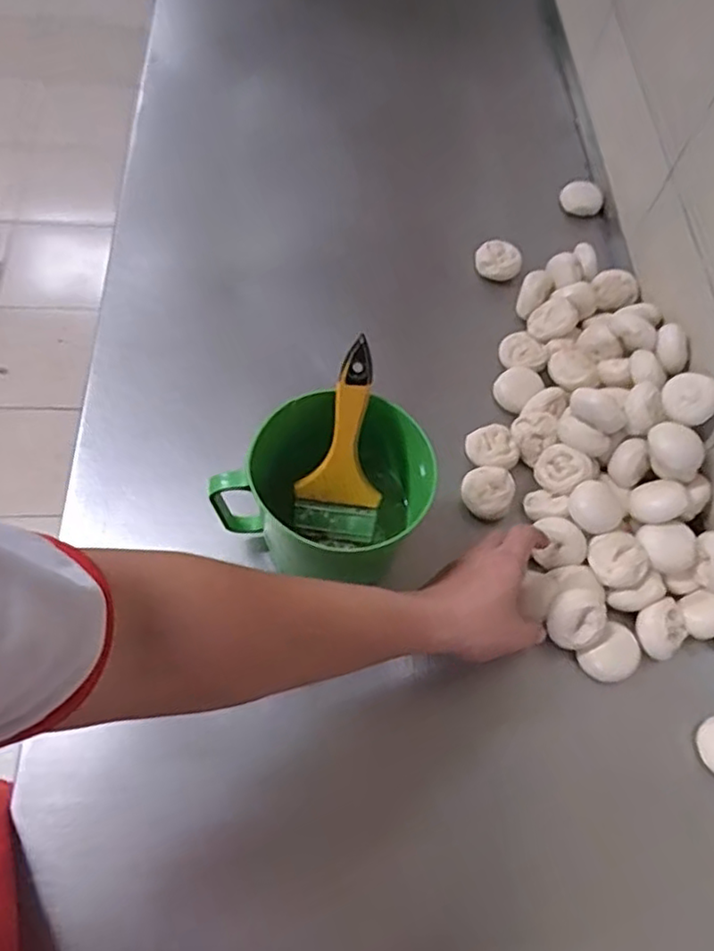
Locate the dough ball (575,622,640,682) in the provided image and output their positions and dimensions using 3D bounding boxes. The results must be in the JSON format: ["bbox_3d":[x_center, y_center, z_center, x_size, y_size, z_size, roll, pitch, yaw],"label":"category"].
[{"bbox_3d":[0.222,0.158,0.580,0.050,0.026,0.042,-34,71,-20],"label":"dough ball"}]

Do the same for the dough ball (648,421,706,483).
[{"bbox_3d":[0.298,-0.019,0.627,0.038,0.042,0.052,-23,67,-17],"label":"dough ball"}]

